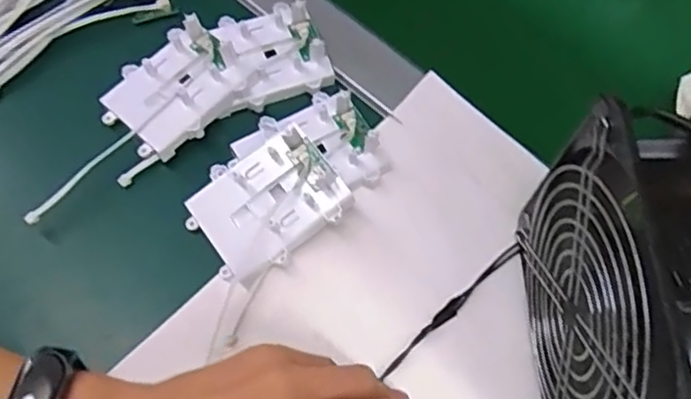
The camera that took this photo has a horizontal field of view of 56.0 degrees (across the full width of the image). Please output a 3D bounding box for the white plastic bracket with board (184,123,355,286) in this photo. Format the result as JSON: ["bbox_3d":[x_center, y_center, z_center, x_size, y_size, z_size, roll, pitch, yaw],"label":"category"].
[{"bbox_3d":[-0.047,0.002,0.370,0.084,0.016,0.062,-39,75,1],"label":"white plastic bracket with board"}]

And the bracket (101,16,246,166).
[{"bbox_3d":[-0.108,-0.071,0.405,0.080,0.027,0.065,-41,74,-18],"label":"bracket"}]

